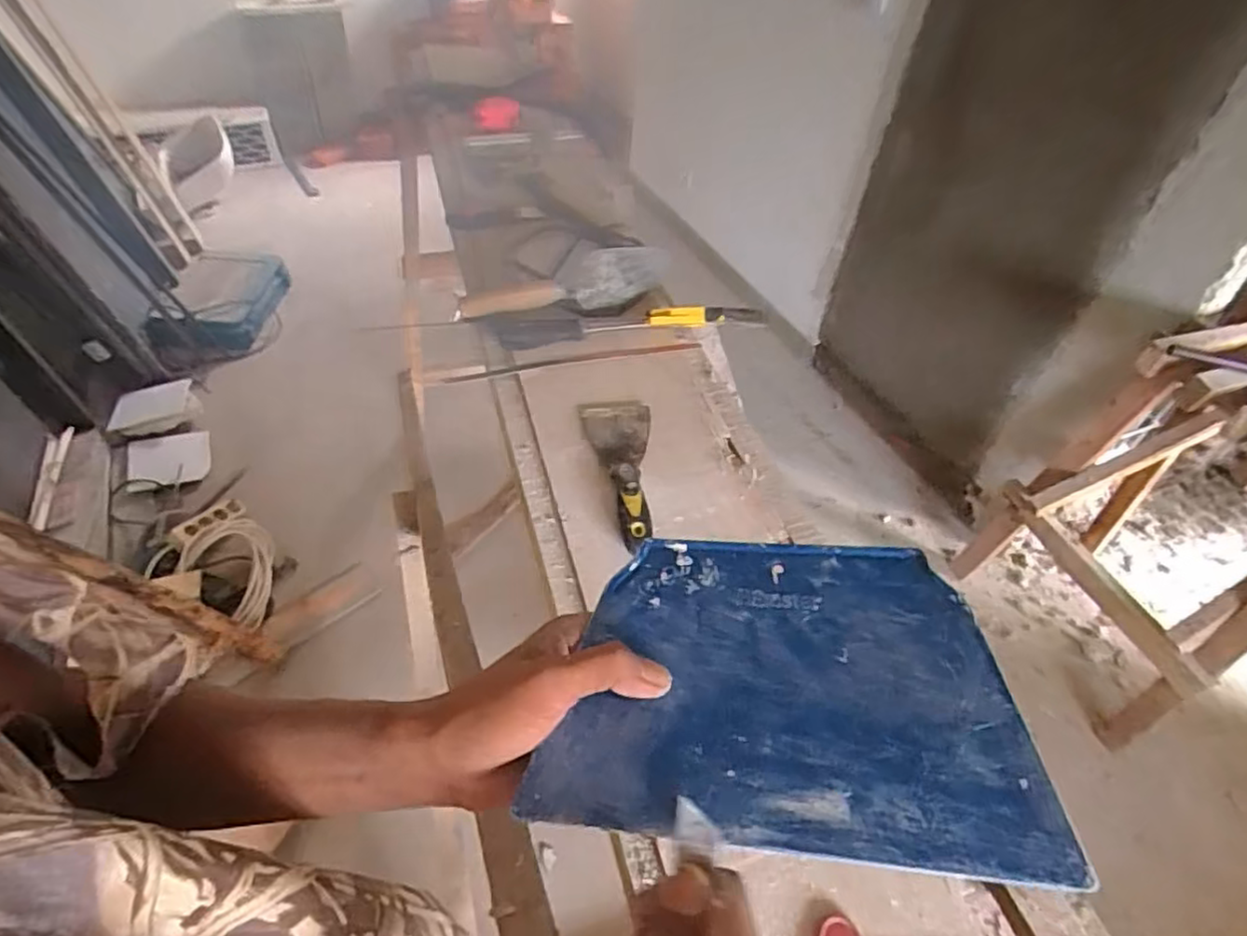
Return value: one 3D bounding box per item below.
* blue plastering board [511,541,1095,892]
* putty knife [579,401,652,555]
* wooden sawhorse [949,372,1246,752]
[{"bbox_3d":[0.072,0.096,0.311,0.203,0.004,0.144,1,49,12],"label":"blue plastering board"},{"bbox_3d":[0.005,-0.002,0.676,0.071,0.023,0.207,-4,47,-9],"label":"putty knife"},{"bbox_3d":[1.212,0.153,1.476,0.420,0.731,0.554,-11,49,-15],"label":"wooden sawhorse"}]

